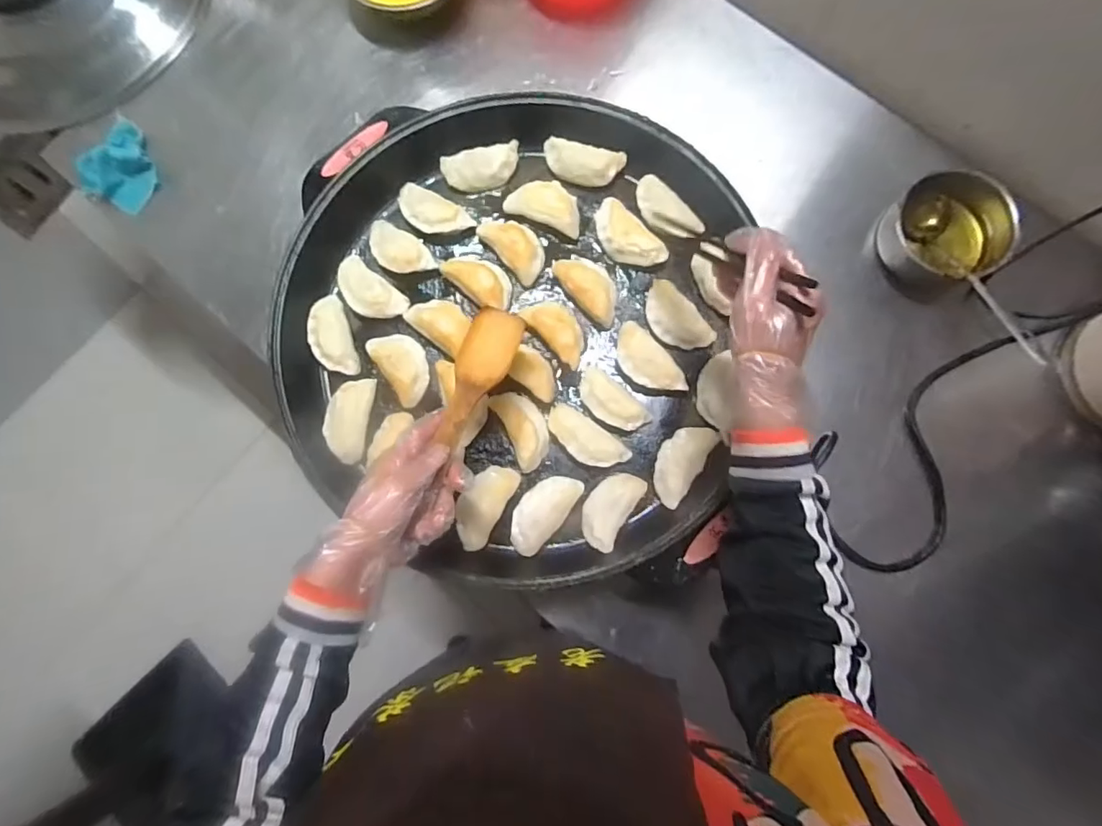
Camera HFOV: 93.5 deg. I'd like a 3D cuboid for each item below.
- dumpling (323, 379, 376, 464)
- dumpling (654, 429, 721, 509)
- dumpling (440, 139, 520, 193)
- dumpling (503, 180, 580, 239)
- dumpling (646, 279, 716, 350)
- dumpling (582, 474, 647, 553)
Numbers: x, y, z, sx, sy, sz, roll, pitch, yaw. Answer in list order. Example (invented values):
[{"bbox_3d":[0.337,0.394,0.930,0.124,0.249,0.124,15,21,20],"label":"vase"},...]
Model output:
[{"bbox_3d":[-0.231,0.006,0.590,0.051,0.018,0.096,7,81,3],"label":"dumpling"},{"bbox_3d":[0.142,0.053,0.571,0.047,0.017,0.097,35,83,7],"label":"dumpling"},{"bbox_3d":[-0.084,-0.300,0.637,0.094,0.023,0.042,-13,80,0],"label":"dumpling"},{"bbox_3d":[-0.004,-0.253,0.621,0.094,0.021,0.054,25,82,6],"label":"dumpling"},{"bbox_3d":[0.140,-0.109,0.592,0.046,0.019,0.093,-33,81,-4],"label":"dumpling"},{"bbox_3d":[0.064,0.102,0.564,0.048,0.015,0.087,32,83,7],"label":"dumpling"}]

